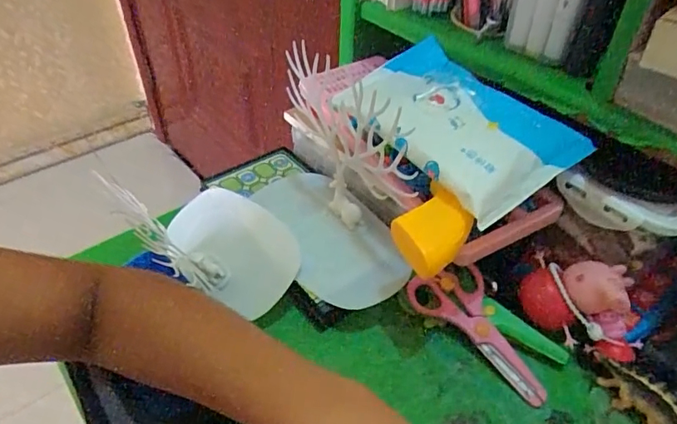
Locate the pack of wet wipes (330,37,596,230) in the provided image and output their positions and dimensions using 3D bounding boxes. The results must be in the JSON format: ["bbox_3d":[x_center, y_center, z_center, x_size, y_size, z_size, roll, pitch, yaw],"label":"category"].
[{"bbox_3d":[0.081,-0.072,0.372,0.114,0.033,0.173,-25,50,-25],"label":"pack of wet wipes"}]

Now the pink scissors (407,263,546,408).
[{"bbox_3d":[0.109,0.088,0.371,0.053,0.020,0.120,-28,63,-27],"label":"pink scissors"}]

